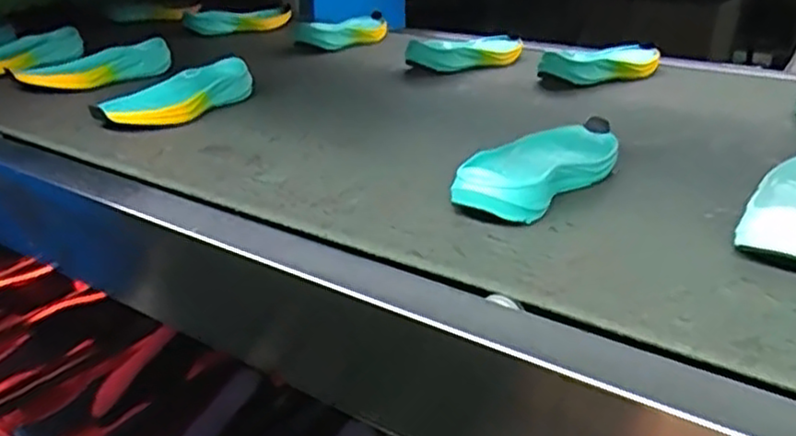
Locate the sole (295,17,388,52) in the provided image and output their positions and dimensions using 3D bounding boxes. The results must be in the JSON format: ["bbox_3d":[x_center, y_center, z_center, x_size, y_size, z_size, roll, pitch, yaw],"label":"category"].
[{"bbox_3d":[-0.068,-0.304,1.182,0.079,0.036,0.193,18,30,36],"label":"sole"}]

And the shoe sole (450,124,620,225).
[{"bbox_3d":[0.116,-0.045,0.604,0.081,0.038,0.205,19,31,37],"label":"shoe sole"}]

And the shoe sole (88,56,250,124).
[{"bbox_3d":[-0.248,-0.138,0.810,0.093,0.042,0.192,9,26,20],"label":"shoe sole"}]

